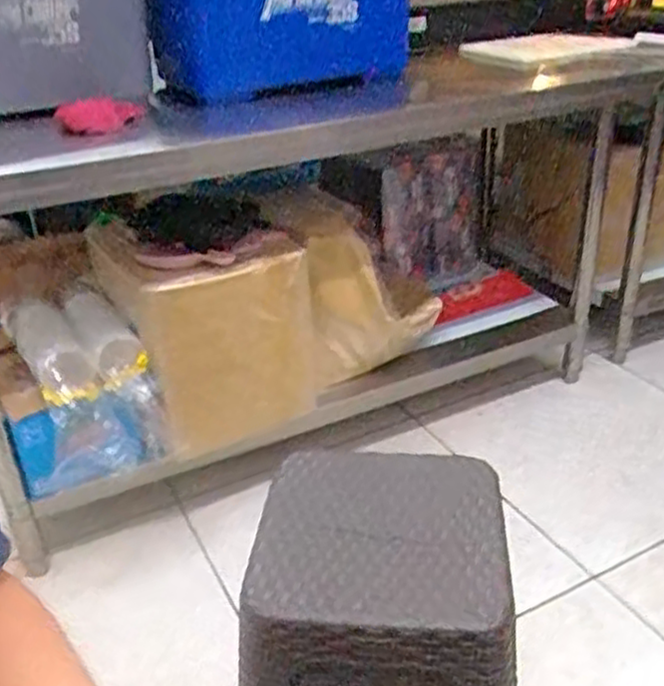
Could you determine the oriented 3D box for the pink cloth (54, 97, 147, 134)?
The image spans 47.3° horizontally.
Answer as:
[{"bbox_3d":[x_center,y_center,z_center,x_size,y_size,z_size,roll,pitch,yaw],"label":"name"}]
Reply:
[{"bbox_3d":[-0.416,-0.401,1.333,0.153,0.048,0.069,2,29,8],"label":"pink cloth"}]

